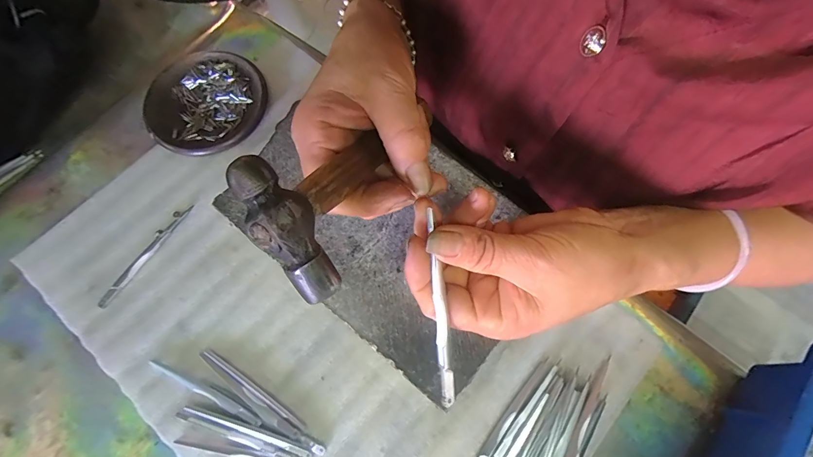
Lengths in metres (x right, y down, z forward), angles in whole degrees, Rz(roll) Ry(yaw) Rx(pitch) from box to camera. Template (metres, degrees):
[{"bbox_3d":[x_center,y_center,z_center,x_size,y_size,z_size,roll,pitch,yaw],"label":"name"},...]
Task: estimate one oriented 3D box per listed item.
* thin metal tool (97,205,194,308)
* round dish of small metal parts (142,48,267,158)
[{"bbox_3d":[-0.227,0.022,0.326,0.010,0.004,0.106,33,77,10],"label":"thin metal tool"},{"bbox_3d":[-0.196,-0.126,0.366,0.115,0.016,0.115,-1,74,2],"label":"round dish of small metal parts"}]

